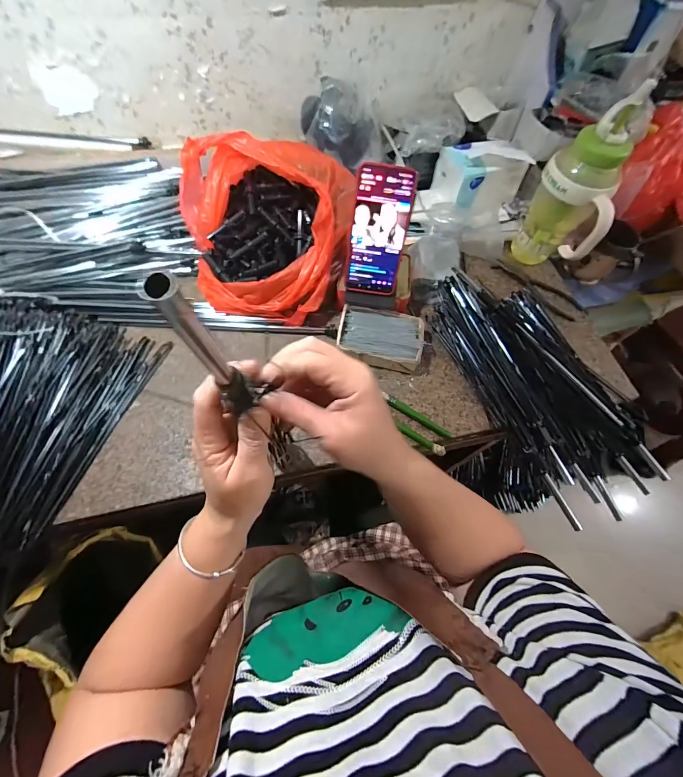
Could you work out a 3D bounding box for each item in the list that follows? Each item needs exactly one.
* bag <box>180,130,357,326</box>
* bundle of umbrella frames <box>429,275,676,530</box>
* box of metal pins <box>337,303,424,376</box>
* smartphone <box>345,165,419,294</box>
[{"bbox_3d":[-0.122,-0.251,0.526,0.256,0.131,0.246,3,63,-2],"label":"bag"},{"bbox_3d":[0.321,-0.029,0.516,0.226,0.064,0.387,-23,67,-14],"label":"bundle of umbrella frames"},{"bbox_3d":[0.061,-0.076,0.534,0.130,0.043,0.091,11,63,2],"label":"box of metal pins"},{"bbox_3d":[0.052,-0.215,0.474,0.076,0.163,0.011,7,33,0],"label":"smartphone"}]

